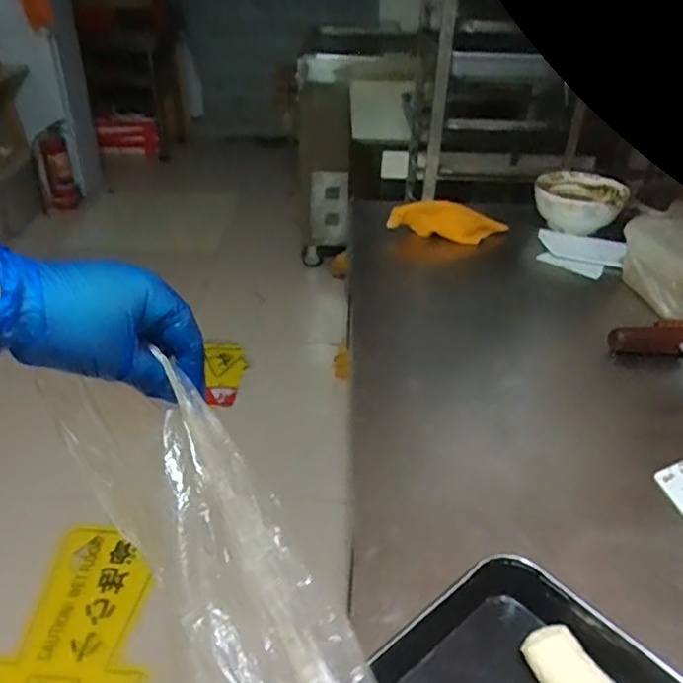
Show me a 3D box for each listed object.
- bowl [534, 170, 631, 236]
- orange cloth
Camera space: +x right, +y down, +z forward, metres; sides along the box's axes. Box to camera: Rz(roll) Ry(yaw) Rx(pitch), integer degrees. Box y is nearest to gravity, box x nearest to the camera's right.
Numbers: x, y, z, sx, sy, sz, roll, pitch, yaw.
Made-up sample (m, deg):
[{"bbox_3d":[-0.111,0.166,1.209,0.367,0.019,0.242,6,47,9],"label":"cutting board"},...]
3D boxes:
[{"bbox_3d":[0.494,-0.283,1.297,0.179,0.083,0.201,13,35,17],"label":"bowl"},{"bbox_3d":[0.212,-0.238,1.249,0.237,0.064,0.045,4,33,3],"label":"orange cloth"}]

